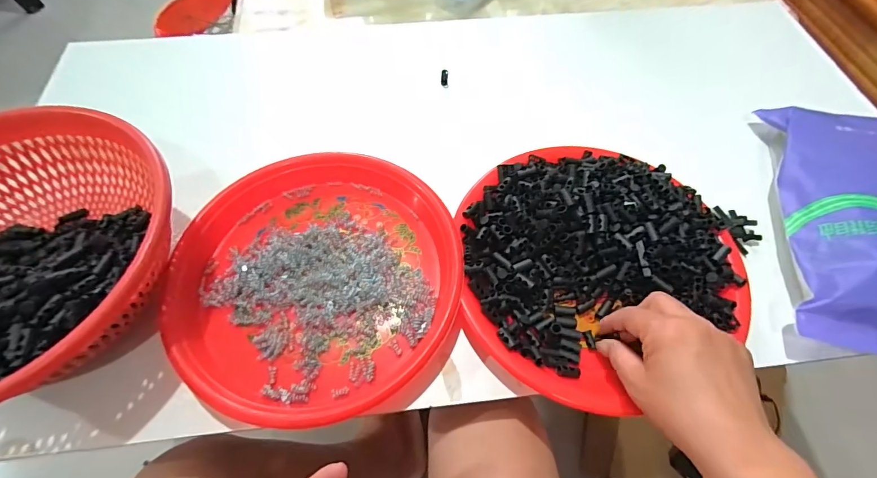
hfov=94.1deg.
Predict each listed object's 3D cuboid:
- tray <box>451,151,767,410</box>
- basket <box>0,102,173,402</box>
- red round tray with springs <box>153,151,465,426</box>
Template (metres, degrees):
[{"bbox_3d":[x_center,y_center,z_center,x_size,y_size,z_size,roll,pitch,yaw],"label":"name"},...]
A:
[{"bbox_3d":[0.146,0.003,0.374,0.275,0.047,0.231,-36,67,-19],"label":"tray"},{"bbox_3d":[-0.338,0.017,0.331,0.249,0.091,0.238,0,60,0],"label":"basket"},{"bbox_3d":[-0.108,0.028,0.370,0.241,0.030,0.251,0,60,0],"label":"red round tray with springs"}]

